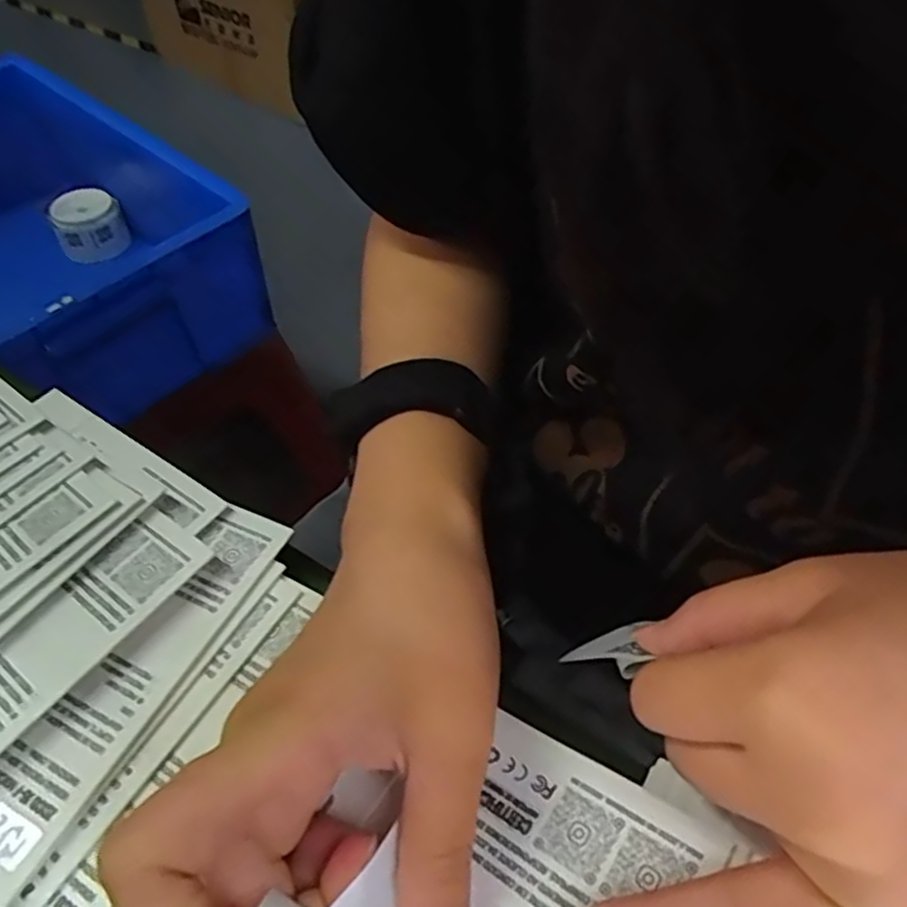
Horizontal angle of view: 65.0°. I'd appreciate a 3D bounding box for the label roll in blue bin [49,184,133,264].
[{"bbox_3d":[-0.392,-0.248,0.762,0.067,0.056,0.068,1,55,-1],"label":"label roll in blue bin"}]

